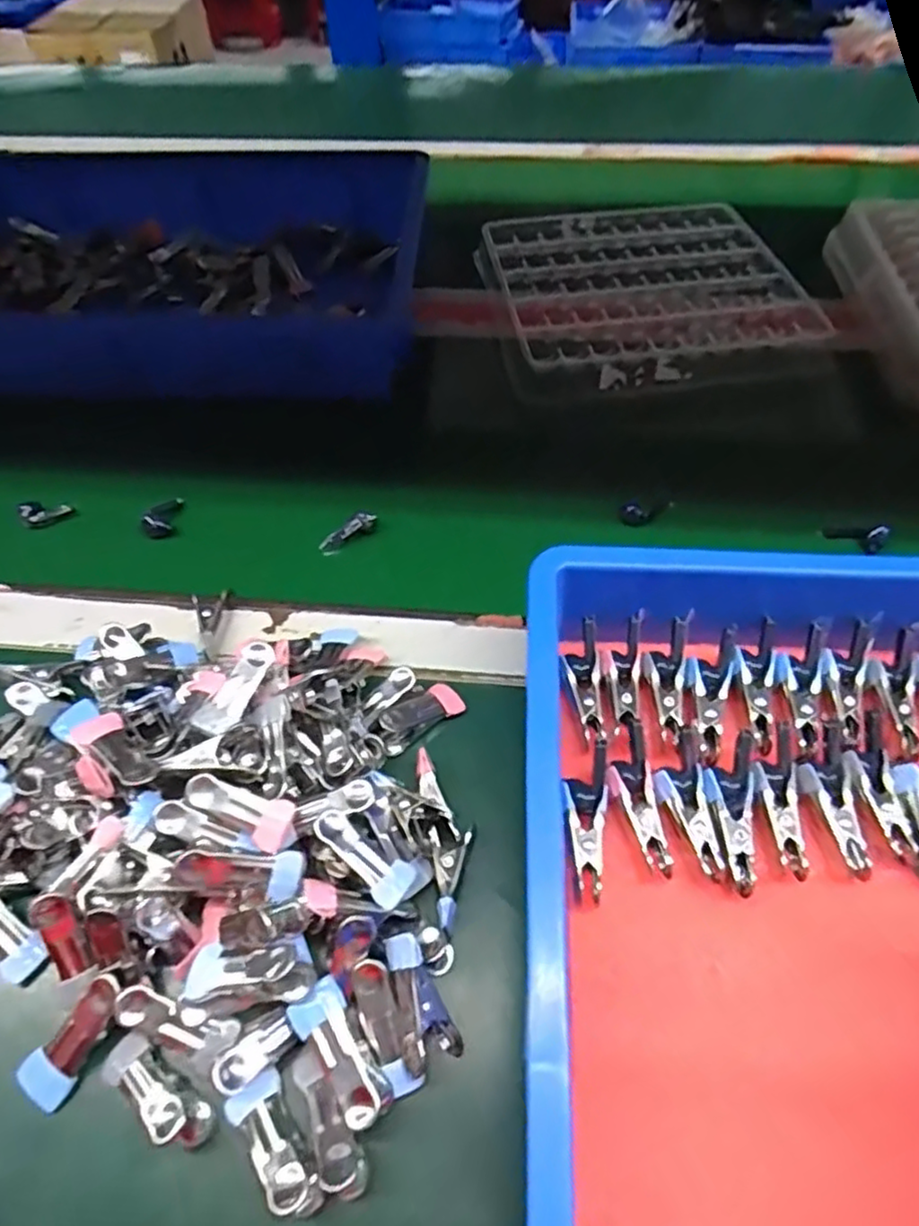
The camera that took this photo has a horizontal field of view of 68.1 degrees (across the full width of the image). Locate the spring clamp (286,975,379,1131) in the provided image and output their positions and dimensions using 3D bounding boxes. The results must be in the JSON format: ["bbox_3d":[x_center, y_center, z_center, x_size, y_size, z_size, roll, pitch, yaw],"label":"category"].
[{"bbox_3d":[-0.051,0.179,0.274,0.022,0.020,0.052,-24,56,-16],"label":"spring clamp"}]

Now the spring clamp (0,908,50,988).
[{"bbox_3d":[-0.210,0.144,0.307,0.055,0.009,0.018,45,64,2],"label":"spring clamp"}]

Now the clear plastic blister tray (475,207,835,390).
[{"bbox_3d":[0.159,-0.292,0.605,0.246,0.023,0.244,-10,54,-6],"label":"clear plastic blister tray"}]

